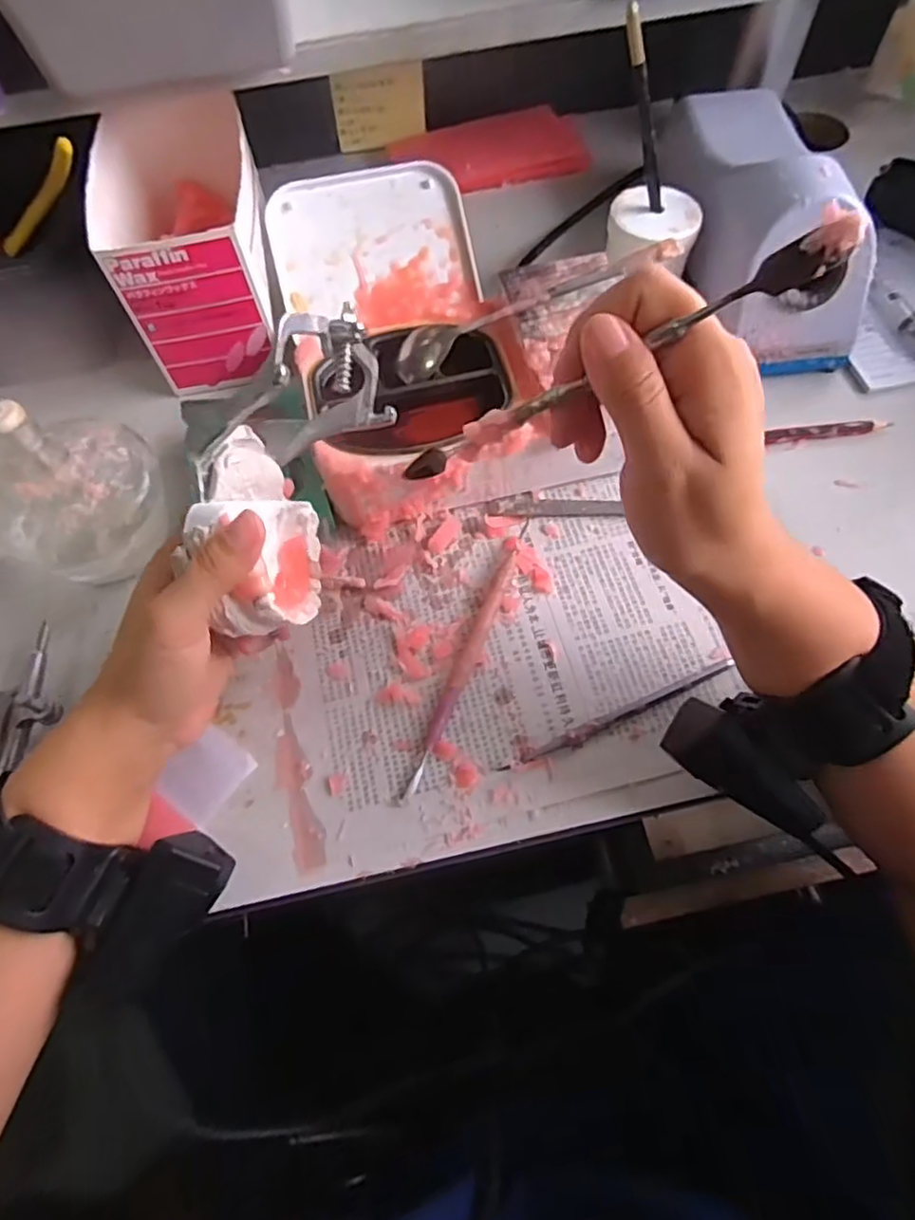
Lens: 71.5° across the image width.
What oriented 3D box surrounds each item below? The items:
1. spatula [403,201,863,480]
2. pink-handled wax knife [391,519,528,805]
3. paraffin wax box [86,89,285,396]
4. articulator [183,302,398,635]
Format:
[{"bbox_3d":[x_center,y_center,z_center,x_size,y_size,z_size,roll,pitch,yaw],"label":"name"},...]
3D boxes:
[{"bbox_3d":[0.040,-0.081,0.231,0.012,0.188,0.009,33,60,-32],"label":"spatula"},{"bbox_3d":[0.006,0.021,0.342,0.011,0.010,0.170,20,67,12],"label":"pink-handled wax knife"},{"bbox_3d":[-0.171,-0.242,0.420,0.094,0.095,0.157,-16,65,-5],"label":"paraffin wax box"},{"bbox_3d":[-0.080,-0.066,0.276,0.062,0.099,0.129,21,66,10],"label":"articulator"}]

